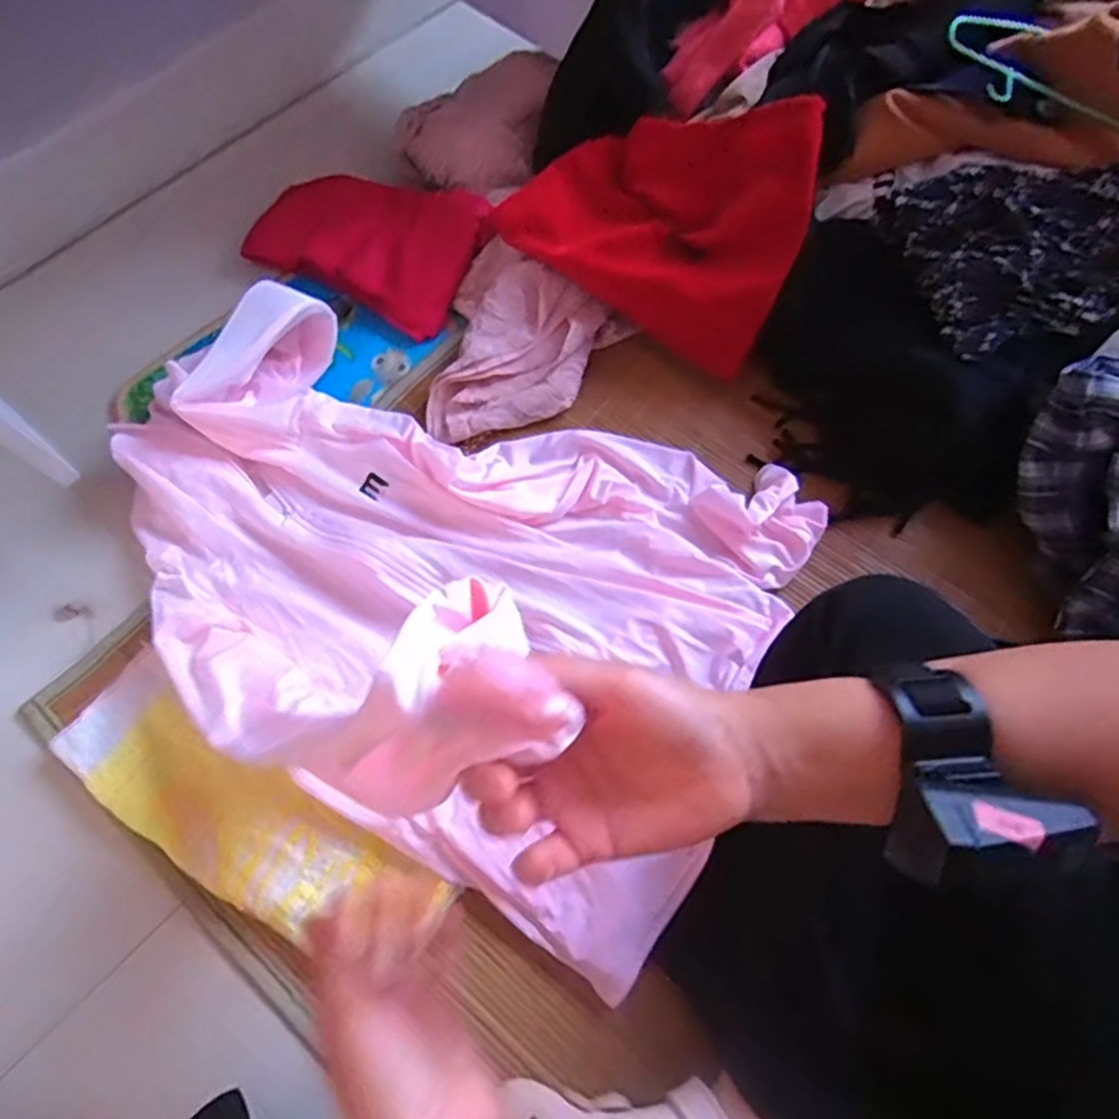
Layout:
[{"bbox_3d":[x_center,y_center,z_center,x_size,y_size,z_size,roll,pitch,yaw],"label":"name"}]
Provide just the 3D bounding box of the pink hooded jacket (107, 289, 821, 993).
[{"bbox_3d":[-0.100,-0.006,0.582,0.575,0.070,0.404,29,72,12],"label":"pink hooded jacket"}]

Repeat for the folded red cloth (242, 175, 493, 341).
[{"bbox_3d":[-0.201,-0.338,0.715,0.236,0.059,0.131,28,72,12],"label":"folded red cloth"}]

